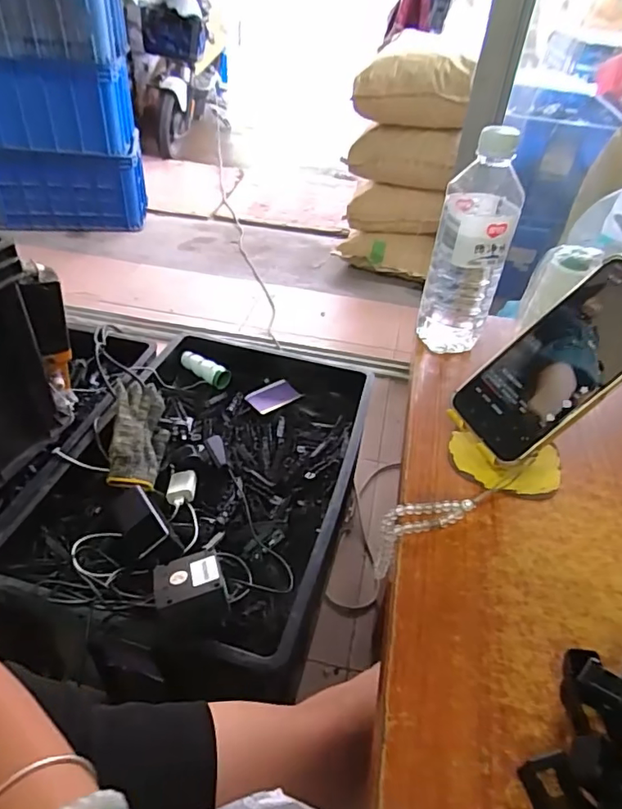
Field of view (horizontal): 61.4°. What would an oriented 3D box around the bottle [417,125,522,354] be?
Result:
[{"bbox_3d":[0.152,-0.143,0.508,0.069,0.205,0.064,14,41,10],"label":"bottle"}]

